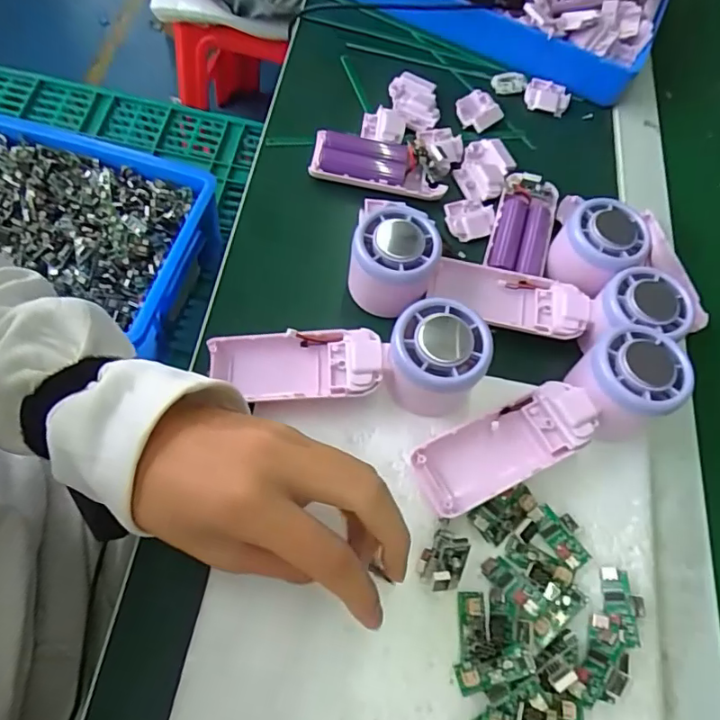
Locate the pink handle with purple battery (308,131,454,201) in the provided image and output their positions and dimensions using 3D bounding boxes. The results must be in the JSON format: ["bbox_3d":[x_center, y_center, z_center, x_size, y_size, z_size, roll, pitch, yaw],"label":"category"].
[{"bbox_3d":[0.016,-0.154,0.415,0.104,0.026,0.042,11,65,-2],"label":"pink handle with purple battery"}]

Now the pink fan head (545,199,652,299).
[{"bbox_3d":[0.167,-0.079,0.372,0.057,0.037,0.056,3,66,-6],"label":"pink fan head"}]

